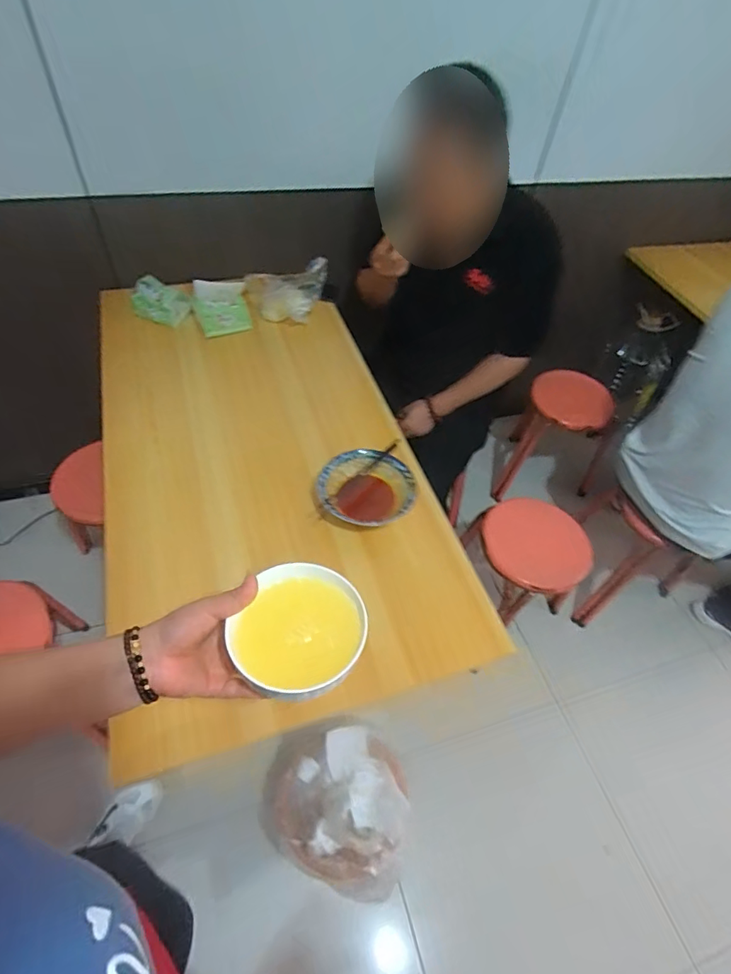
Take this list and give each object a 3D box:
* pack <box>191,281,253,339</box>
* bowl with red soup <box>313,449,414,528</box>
[{"bbox_3d":[-0.355,-0.441,1.201,0.137,0.121,0.049,-10,55,-13],"label":"pack"},{"bbox_3d":[0.003,0.011,0.926,0.173,0.065,0.167,3,53,-4],"label":"bowl with red soup"}]

